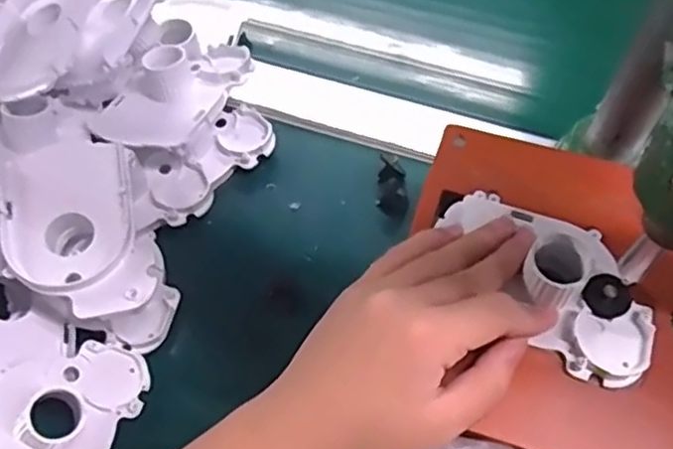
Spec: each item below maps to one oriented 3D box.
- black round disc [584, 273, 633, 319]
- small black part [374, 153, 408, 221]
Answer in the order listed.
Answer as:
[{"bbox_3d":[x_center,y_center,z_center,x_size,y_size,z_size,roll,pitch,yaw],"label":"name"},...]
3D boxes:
[{"bbox_3d":[0.121,0.031,0.300,0.020,0.006,0.020,-1,62,2],"label":"black round disc"},{"bbox_3d":[0.034,-0.022,0.414,0.018,0.009,0.041,0,62,2],"label":"small black part"}]

